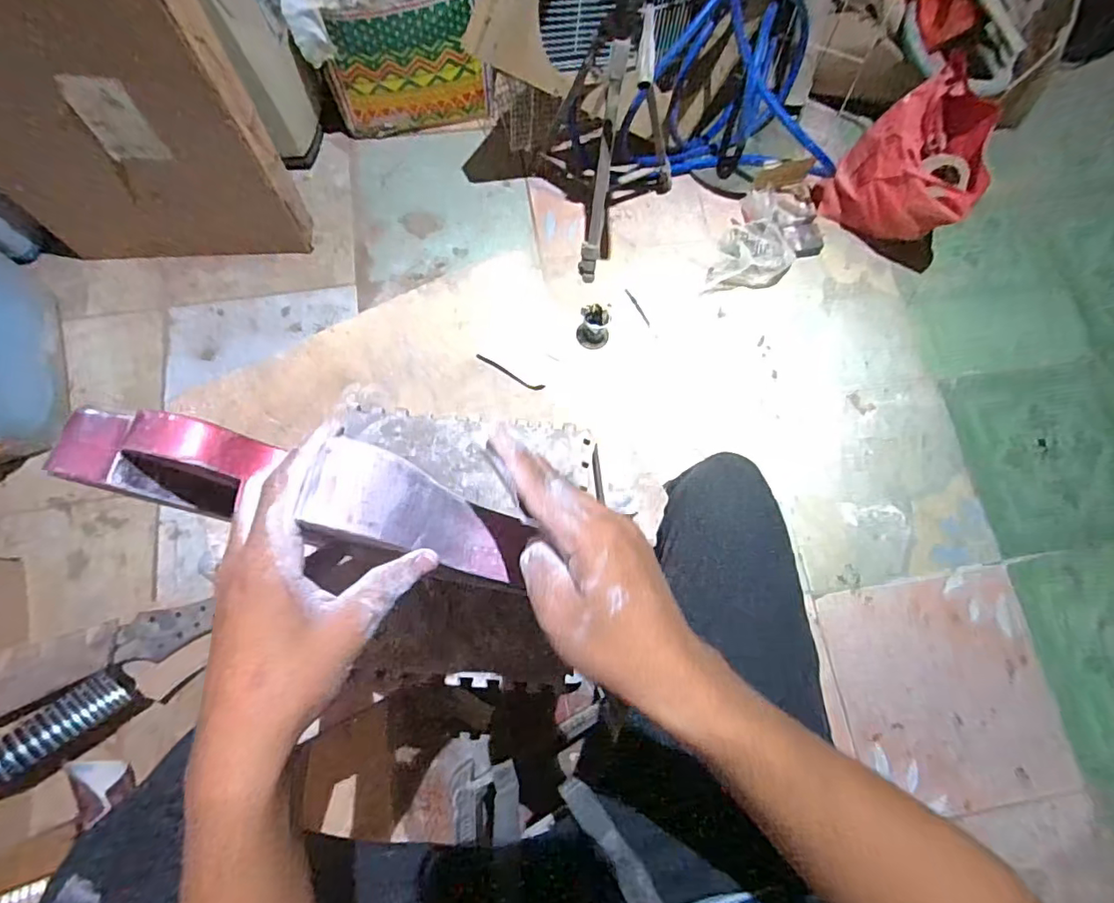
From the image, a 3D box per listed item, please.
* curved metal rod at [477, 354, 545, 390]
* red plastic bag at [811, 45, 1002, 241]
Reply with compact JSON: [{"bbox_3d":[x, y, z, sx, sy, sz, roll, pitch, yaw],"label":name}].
[{"bbox_3d":[-0.061,-0.101,0.706,0.096,0.007,0.014,28,74,6],"label":"curved metal rod"},{"bbox_3d":[0.742,-0.597,1.161,0.266,0.277,0.198,36,75,8],"label":"red plastic bag"}]

